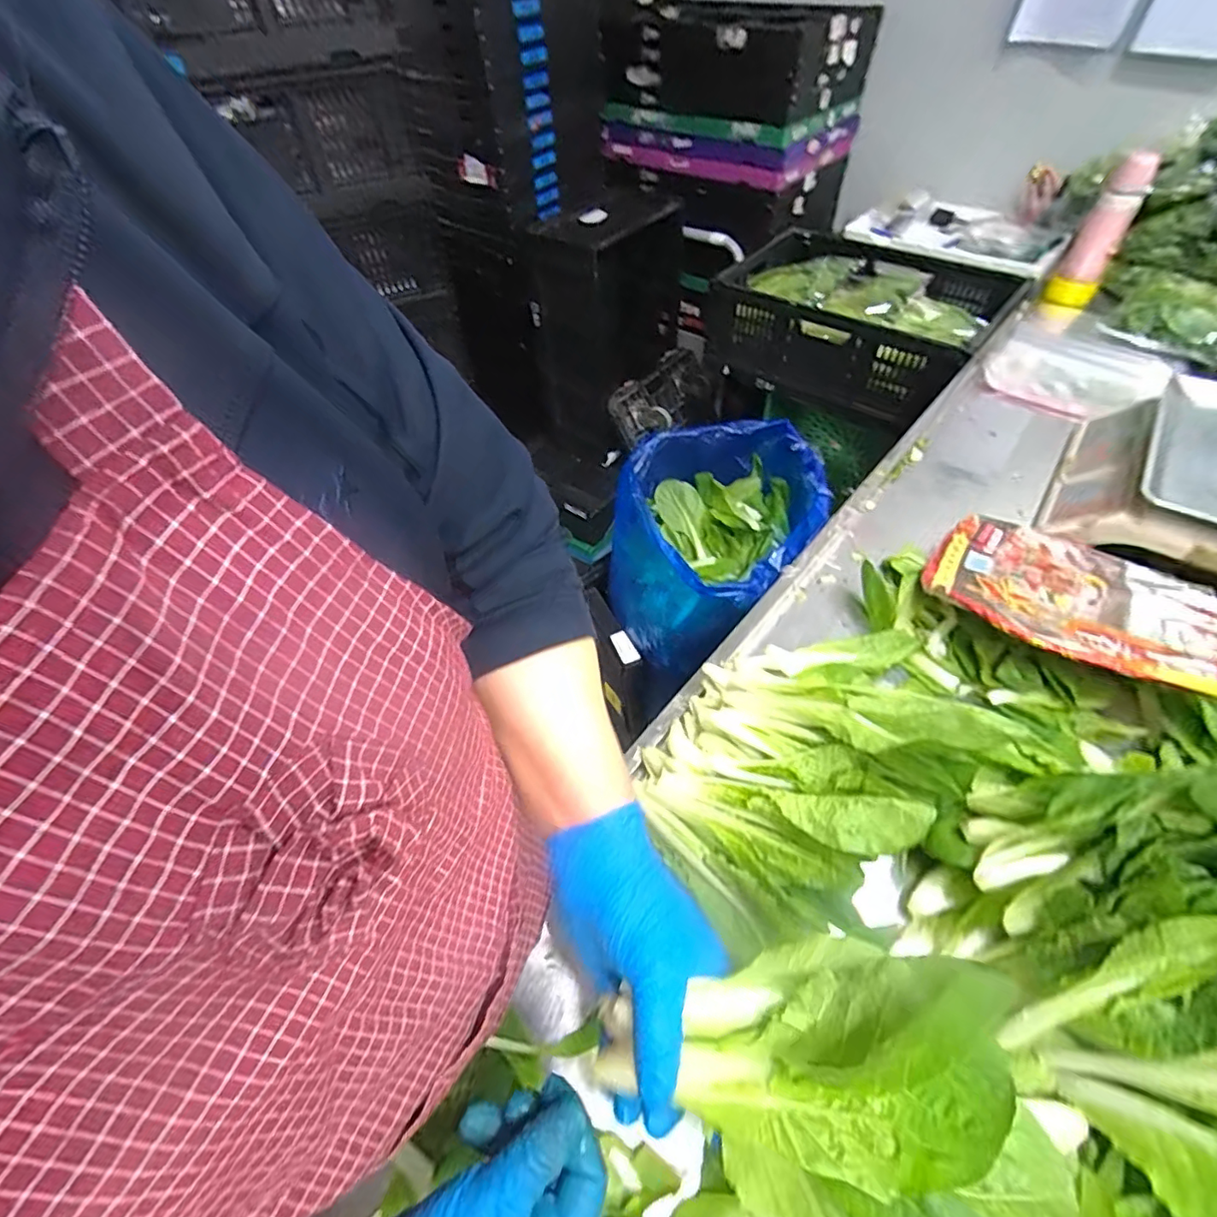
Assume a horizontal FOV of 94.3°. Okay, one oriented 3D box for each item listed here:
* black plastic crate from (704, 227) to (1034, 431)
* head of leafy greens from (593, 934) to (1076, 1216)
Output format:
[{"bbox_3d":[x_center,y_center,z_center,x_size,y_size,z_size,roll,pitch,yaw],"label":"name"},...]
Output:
[{"bbox_3d":[0.553,-0.676,1.340,0.638,0.211,0.361,37,62,27],"label":"black plastic crate"},{"bbox_3d":[0.101,0.211,0.252,0.199,0.100,0.118,20,56,18],"label":"head of leafy greens"}]

